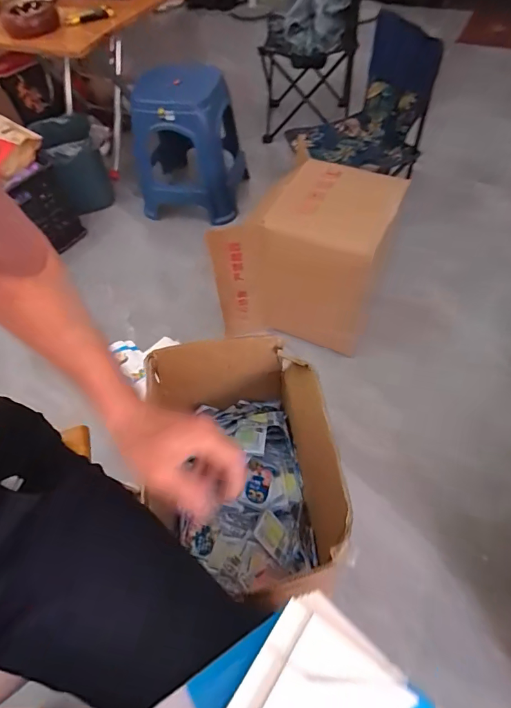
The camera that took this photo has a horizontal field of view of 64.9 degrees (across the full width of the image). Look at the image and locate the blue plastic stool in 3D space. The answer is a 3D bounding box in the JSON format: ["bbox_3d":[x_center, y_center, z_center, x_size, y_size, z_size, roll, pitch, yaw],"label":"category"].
[{"bbox_3d":[-0.247,-0.729,1.432,0.338,0.388,0.280,7,57,9],"label":"blue plastic stool"}]

